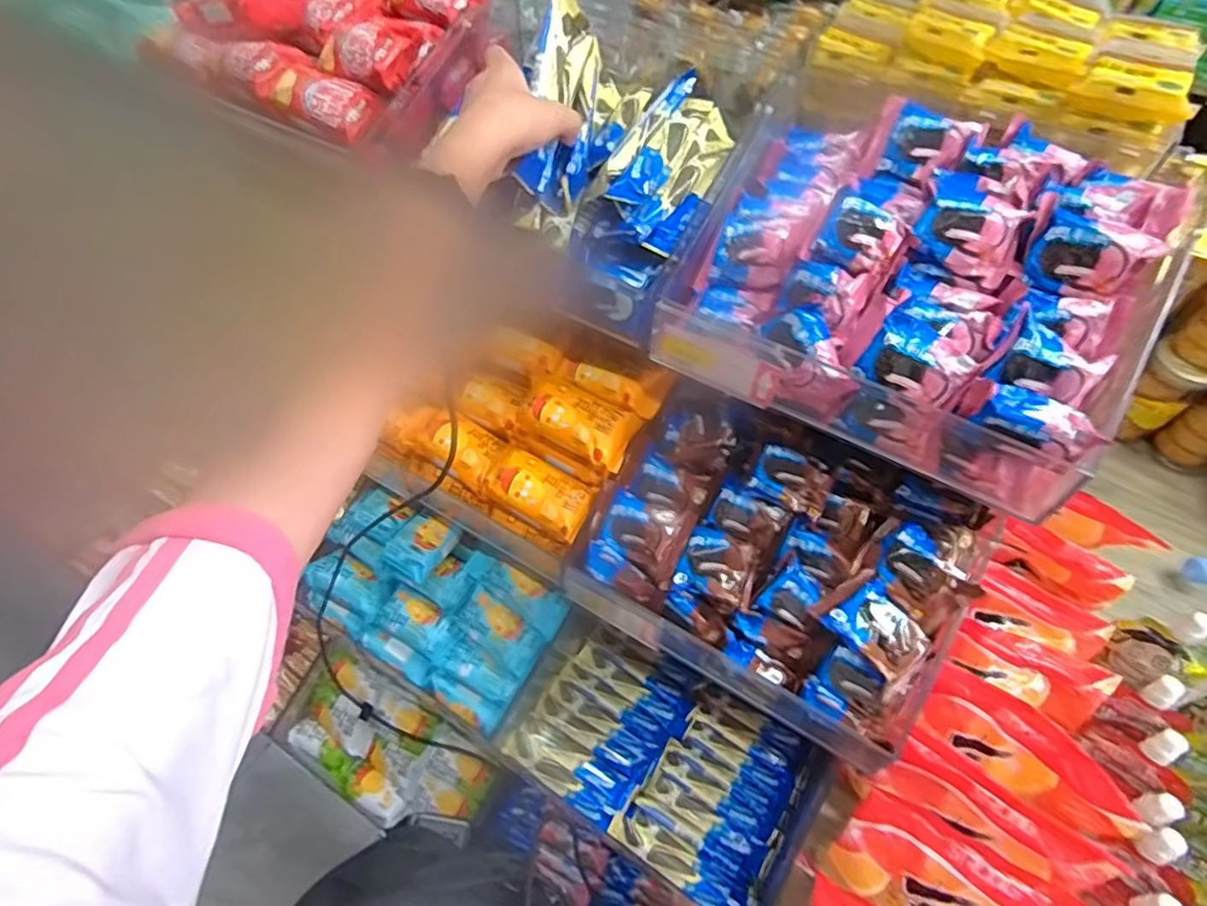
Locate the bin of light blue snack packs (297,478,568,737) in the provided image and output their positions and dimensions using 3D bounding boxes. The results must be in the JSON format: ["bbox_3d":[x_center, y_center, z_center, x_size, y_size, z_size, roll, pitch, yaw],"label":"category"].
[{"bbox_3d":[-0.196,0.164,0.702,0.288,0.128,0.143,26,57,17],"label":"bin of light blue snack packs"}]

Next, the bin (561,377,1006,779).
[{"bbox_3d":[0.138,0.085,0.530,0.289,0.124,0.198,28,57,18],"label":"bin"}]

